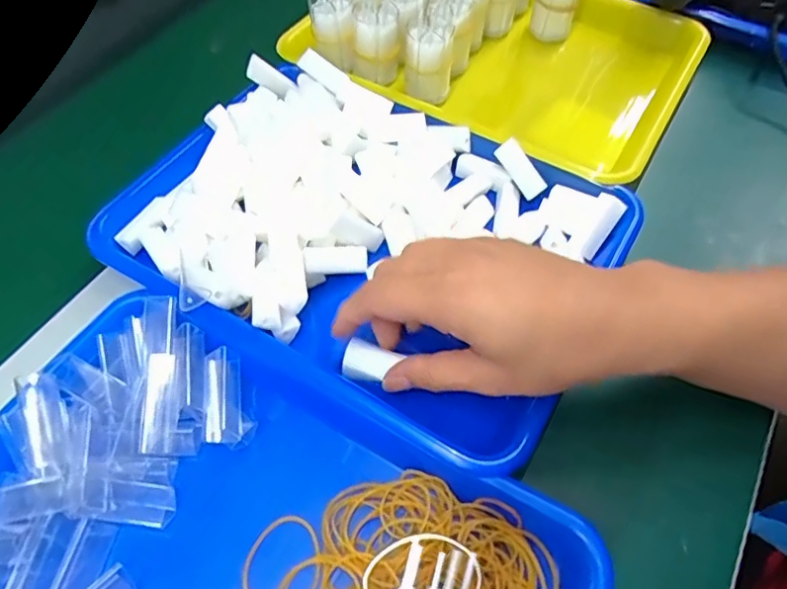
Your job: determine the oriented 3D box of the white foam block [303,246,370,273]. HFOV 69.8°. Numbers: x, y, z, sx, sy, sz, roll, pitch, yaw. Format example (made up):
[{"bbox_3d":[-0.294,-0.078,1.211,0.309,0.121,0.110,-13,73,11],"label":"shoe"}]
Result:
[{"bbox_3d":[-0.039,-0.025,0.391,0.046,0.014,0.016,-1,56,-16],"label":"white foam block"}]

